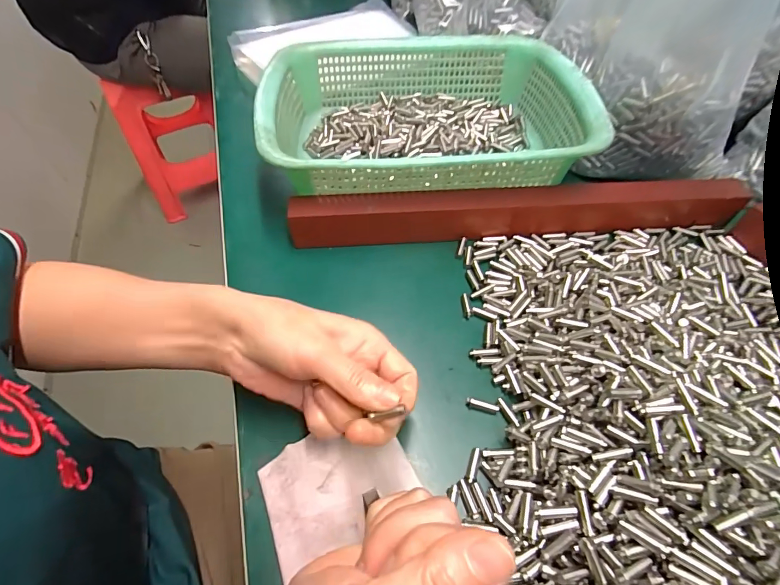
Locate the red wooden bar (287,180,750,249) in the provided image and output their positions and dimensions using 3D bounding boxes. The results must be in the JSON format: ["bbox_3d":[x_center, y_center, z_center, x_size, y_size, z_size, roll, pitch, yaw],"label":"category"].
[{"bbox_3d":[0.111,-0.073,0.353,0.387,0.042,0.027,-4,55,-2],"label":"red wooden bar"}]

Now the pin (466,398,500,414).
[{"bbox_3d":[0.061,0.075,0.269,0.021,0.005,0.004,14,55,13],"label":"pin"}]

